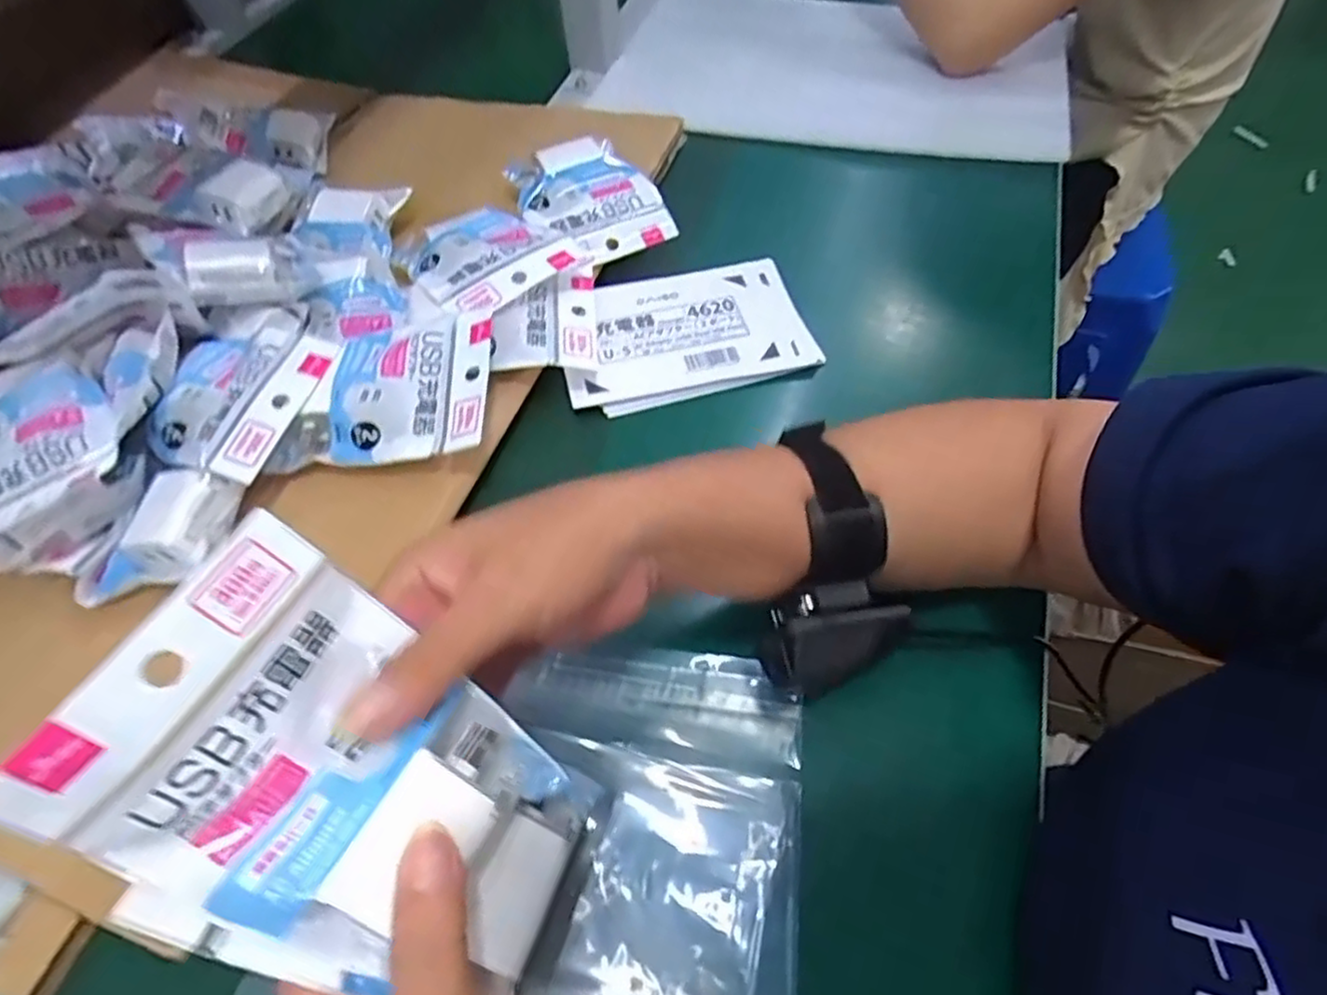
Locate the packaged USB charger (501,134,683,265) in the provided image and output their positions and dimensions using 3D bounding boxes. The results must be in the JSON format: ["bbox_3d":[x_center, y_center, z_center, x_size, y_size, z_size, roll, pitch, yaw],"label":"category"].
[{"bbox_3d":[-0.056,-0.220,0.527,0.092,0.037,0.126,-28,60,-16],"label":"packaged USB charger"}]

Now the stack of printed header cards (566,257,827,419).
[{"bbox_3d":[0.014,-0.116,0.481,0.164,0.007,0.115,-13,57,-8],"label":"stack of printed header cards"}]

